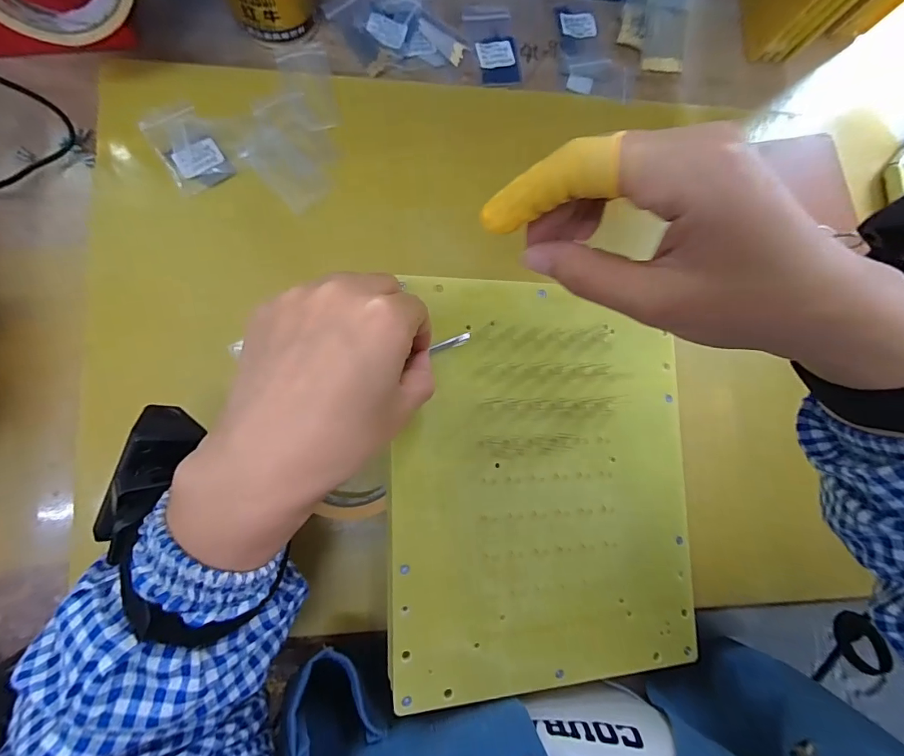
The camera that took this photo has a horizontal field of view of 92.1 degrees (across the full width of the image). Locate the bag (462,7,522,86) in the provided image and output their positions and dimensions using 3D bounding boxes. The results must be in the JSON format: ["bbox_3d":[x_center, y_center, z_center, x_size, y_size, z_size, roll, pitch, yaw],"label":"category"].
[{"bbox_3d":[0.033,-0.266,0.349,0.039,0.004,0.064,-11,86,-8],"label":"bag"}]

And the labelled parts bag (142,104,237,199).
[{"bbox_3d":[-0.184,-0.160,0.304,0.038,0.009,0.062,-32,89,-9],"label":"labelled parts bag"}]

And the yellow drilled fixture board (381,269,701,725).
[{"bbox_3d":[0.061,0.061,0.270,0.193,0.006,0.240,0,85,-14],"label":"yellow drilled fixture board"}]

